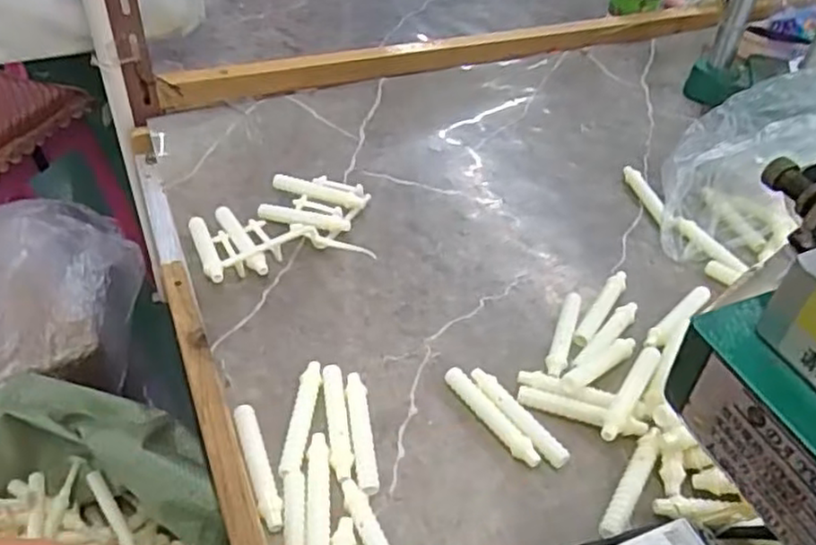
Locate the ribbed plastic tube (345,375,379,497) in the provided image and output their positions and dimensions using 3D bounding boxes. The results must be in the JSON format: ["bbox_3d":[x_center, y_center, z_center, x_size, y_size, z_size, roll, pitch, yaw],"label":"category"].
[{"bbox_3d":[-0.033,0.113,0.479,0.016,0.012,0.096,-4,43,-8],"label":"ribbed plastic tube"}]

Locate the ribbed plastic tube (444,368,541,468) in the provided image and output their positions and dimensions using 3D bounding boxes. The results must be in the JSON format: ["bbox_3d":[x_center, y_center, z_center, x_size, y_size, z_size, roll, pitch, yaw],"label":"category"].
[{"bbox_3d":[0.059,0.104,0.492,0.012,0.012,0.093,-25,49,-27],"label":"ribbed plastic tube"}]

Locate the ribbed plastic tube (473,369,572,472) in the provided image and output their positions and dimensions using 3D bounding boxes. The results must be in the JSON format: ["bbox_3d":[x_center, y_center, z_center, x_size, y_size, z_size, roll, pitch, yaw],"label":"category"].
[{"bbox_3d":[0.079,0.103,0.491,0.016,0.014,0.092,-22,48,-25],"label":"ribbed plastic tube"}]

